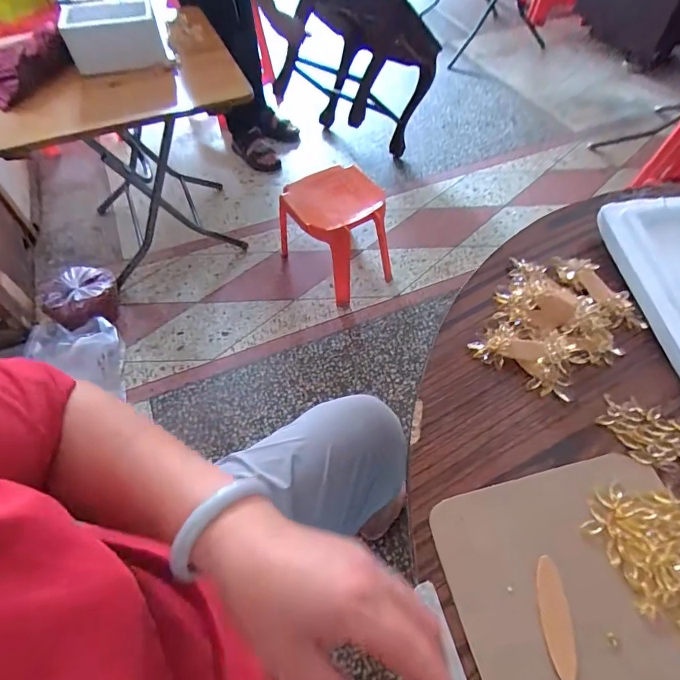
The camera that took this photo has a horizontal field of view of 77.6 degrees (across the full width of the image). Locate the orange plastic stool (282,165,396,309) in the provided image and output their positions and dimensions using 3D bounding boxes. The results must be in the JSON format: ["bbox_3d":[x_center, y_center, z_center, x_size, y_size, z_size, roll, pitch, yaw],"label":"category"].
[{"bbox_3d":[-0.011,-0.355,1.405,0.277,0.315,0.366,-38,64,-22],"label":"orange plastic stool"}]

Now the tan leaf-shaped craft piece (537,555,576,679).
[{"bbox_3d":[0.144,0.185,0.282,0.018,0.004,0.070,1,52,6],"label":"tan leaf-shaped craft piece"}]

